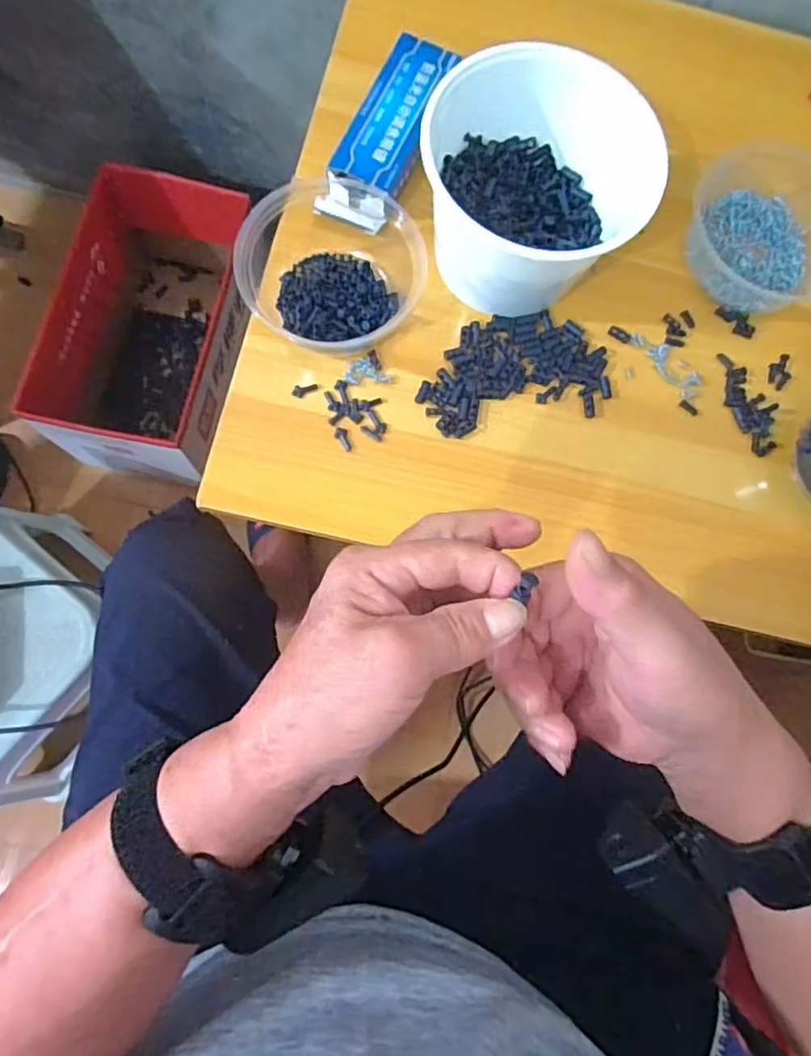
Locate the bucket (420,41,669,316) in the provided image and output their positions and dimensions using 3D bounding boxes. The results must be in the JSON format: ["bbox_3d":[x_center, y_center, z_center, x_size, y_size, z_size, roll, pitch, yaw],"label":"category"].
[{"bbox_3d":[0.091,-0.253,0.463,0.146,0.110,0.136,1,79,-6],"label":"bucket"}]

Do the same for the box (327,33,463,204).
[{"bbox_3d":[-0.007,-0.344,0.517,0.059,0.023,0.155,23,81,0],"label":"box"}]

